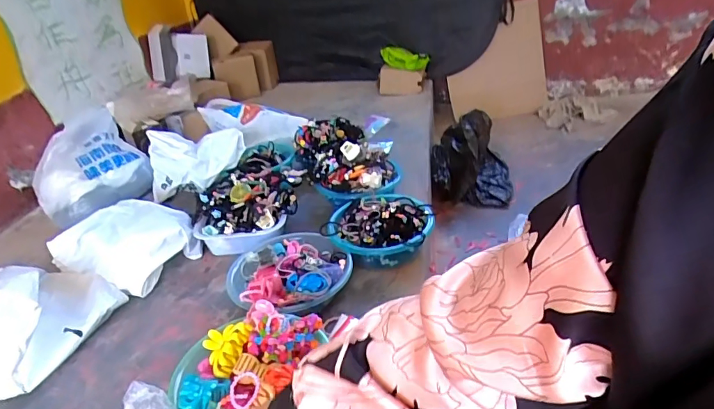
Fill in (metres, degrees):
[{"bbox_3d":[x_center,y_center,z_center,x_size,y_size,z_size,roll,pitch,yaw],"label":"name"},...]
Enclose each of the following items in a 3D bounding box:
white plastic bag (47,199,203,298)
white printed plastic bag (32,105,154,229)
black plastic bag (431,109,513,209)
[{"bbox_3d":[-0.483,0.083,1.021,0.231,0.134,0.250,2,31,17],"label":"white plastic bag"},{"bbox_3d":[-0.744,-0.109,1.279,0.295,0.211,0.185,-29,35,-32],"label":"white printed plastic bag"},{"bbox_3d":[0.381,-0.170,1.505,0.251,0.257,0.327,1,31,15],"label":"black plastic bag"}]

